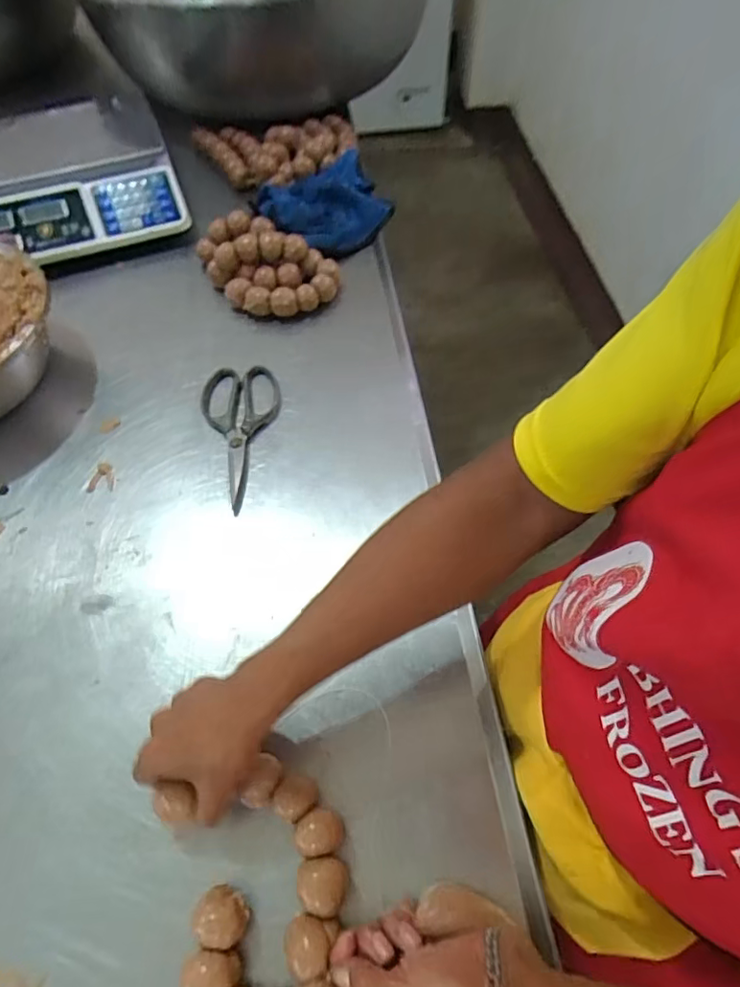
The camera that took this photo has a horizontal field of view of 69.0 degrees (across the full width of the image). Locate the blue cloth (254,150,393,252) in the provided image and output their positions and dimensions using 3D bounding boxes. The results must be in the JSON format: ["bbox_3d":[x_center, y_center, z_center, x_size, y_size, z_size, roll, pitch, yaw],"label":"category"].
[{"bbox_3d":[-0.071,-0.460,0.866,0.205,0.050,0.193,-27,62,-15],"label":"blue cloth"}]

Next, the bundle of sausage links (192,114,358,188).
[{"bbox_3d":[-0.163,-0.588,0.924,0.268,0.051,0.174,-3,58,-2],"label":"bundle of sausage links"}]

